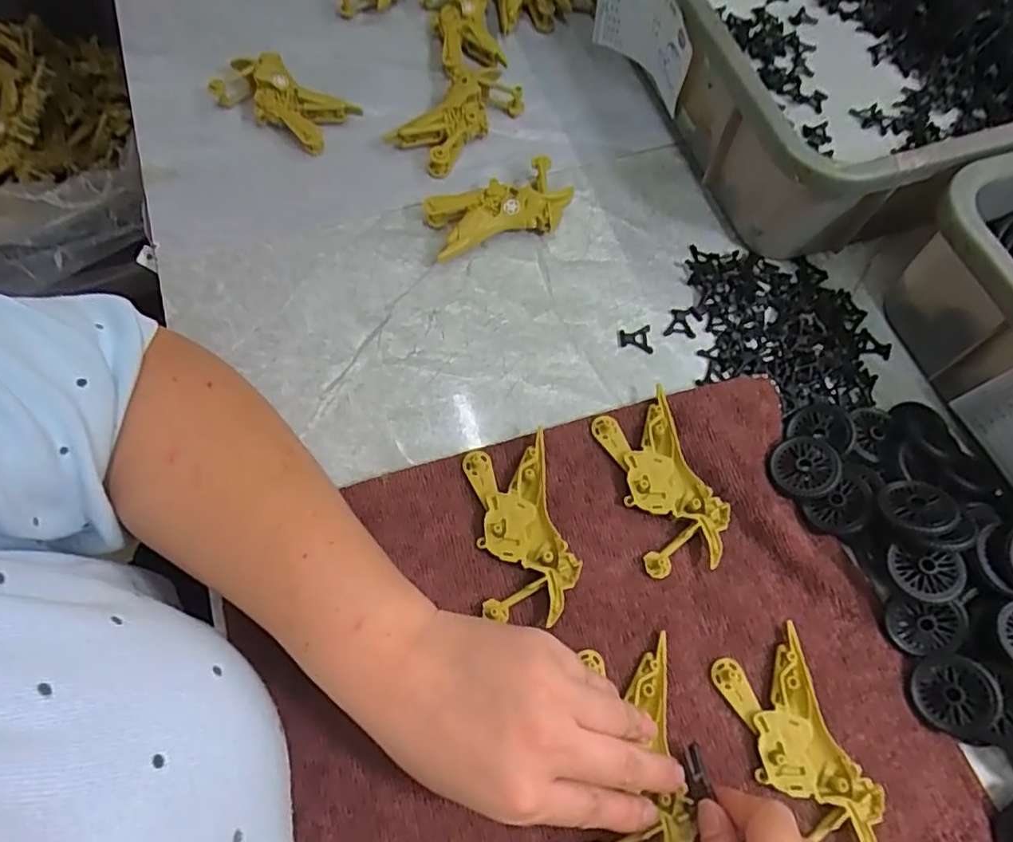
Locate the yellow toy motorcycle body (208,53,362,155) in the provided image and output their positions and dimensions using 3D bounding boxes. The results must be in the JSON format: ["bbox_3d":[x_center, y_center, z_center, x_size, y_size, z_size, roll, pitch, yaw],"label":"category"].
[{"bbox_3d":[-0.168,-0.239,0.470,0.106,0.031,0.047,29,68,10],"label":"yellow toy motorcycle body"}]

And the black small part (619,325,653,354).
[{"bbox_3d":[0.084,-0.054,0.411,0.021,0.004,0.020,1,66,-3],"label":"black small part"}]

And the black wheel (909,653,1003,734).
[{"bbox_3d":[0.225,0.138,0.318,0.037,0.010,0.037,-18,62,29],"label":"black wheel"}]

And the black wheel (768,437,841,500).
[{"bbox_3d":[0.173,0.027,0.367,0.037,0.004,0.037,-7,66,15],"label":"black wheel"}]

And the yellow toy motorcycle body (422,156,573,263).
[{"bbox_3d":[-0.005,-0.146,0.433,0.097,0.026,0.048,-18,68,-11],"label":"yellow toy motorcycle body"}]

